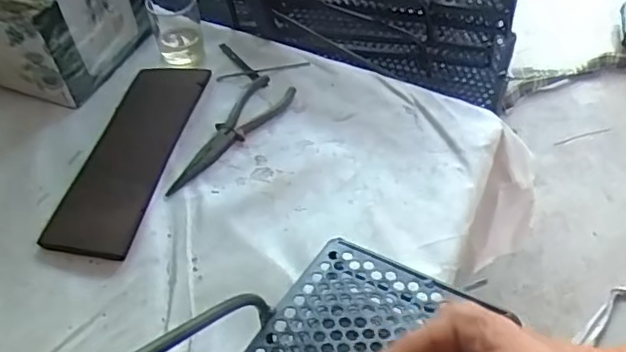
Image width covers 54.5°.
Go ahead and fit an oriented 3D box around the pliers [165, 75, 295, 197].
[{"bbox_3d":[-0.088,-0.047,0.639,0.051,0.015,0.190,23,51,20],"label":"pliers"}]

